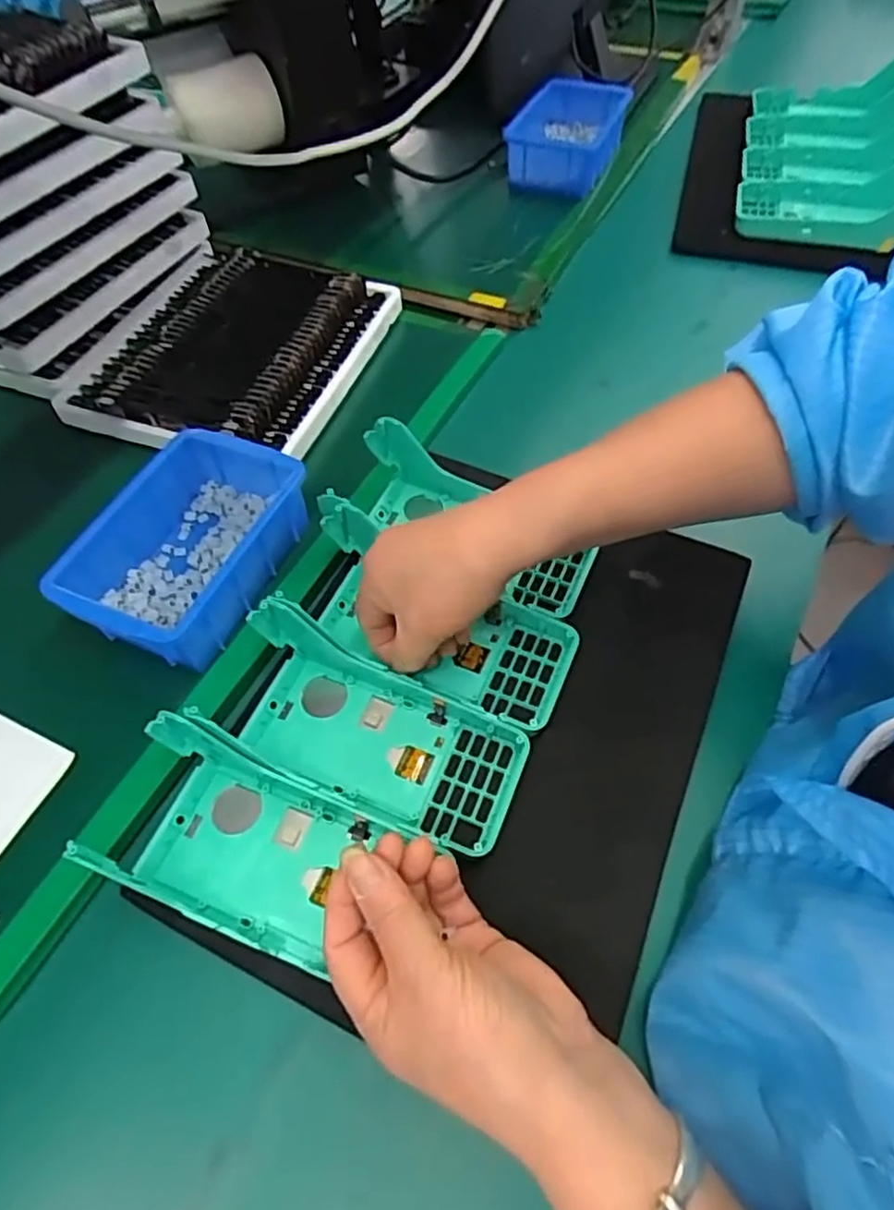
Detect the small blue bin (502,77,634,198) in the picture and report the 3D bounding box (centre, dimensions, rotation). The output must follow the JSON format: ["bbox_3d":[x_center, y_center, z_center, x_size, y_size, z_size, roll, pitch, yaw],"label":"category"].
[{"bbox_3d":[0.126,-0.494,0.706,0.102,0.051,0.197,17,59,9],"label":"small blue bin"}]

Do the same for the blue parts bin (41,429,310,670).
[{"bbox_3d":[-0.163,-0.037,0.424,0.101,0.049,0.149,23,61,12],"label":"blue parts bin"}]

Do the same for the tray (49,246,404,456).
[{"bbox_3d":[-0.174,-0.219,0.551,0.209,0.025,0.221,18,60,10],"label":"tray"}]

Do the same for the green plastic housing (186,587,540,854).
[{"bbox_3d":[-0.044,0.064,0.365,0.173,0.045,0.086,19,60,10],"label":"green plastic housing"}]

